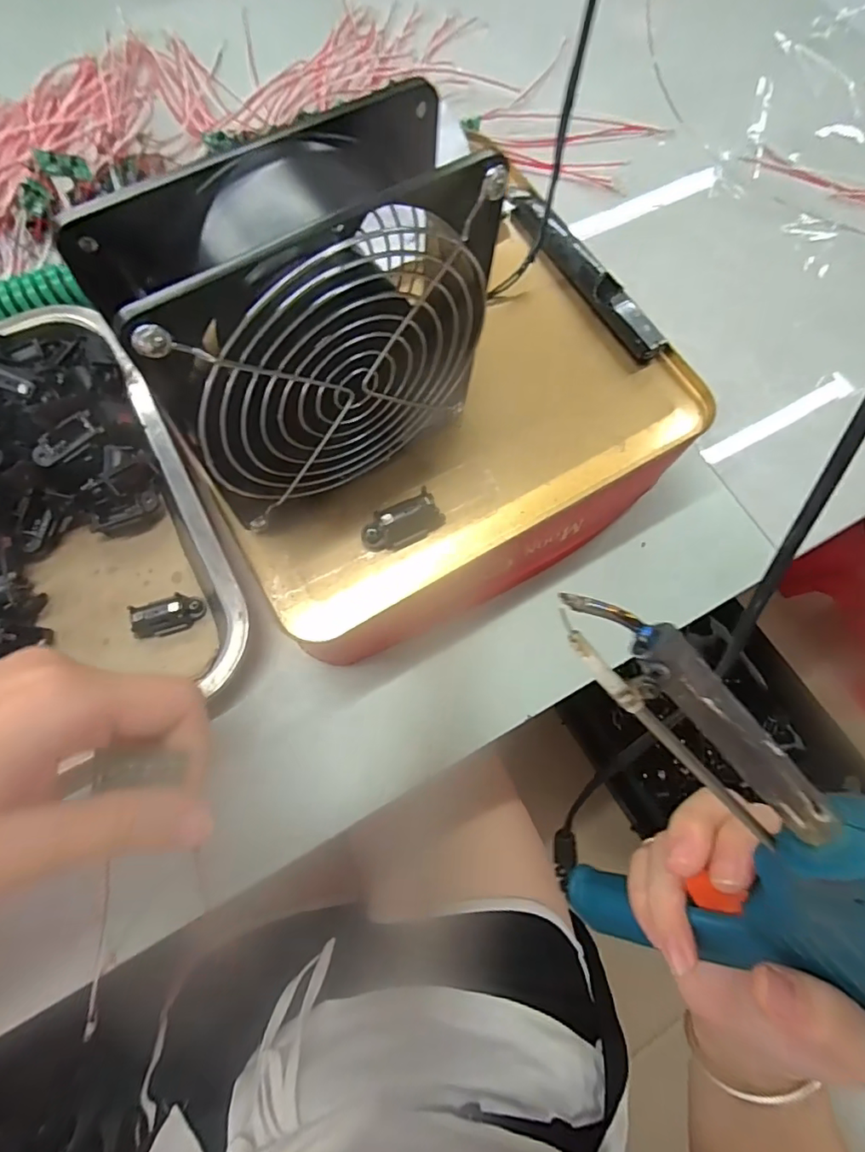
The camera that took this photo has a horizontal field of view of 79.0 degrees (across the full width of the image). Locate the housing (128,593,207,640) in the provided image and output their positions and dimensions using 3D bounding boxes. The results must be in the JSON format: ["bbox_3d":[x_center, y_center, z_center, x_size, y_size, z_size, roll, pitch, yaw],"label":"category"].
[{"bbox_3d":[-0.139,0.021,0.276,0.035,0.016,0.016,-17,74,-8],"label":"housing"}]

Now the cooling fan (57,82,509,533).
[{"bbox_3d":[-0.038,-0.081,0.195,0.117,0.124,0.047,-33,77,-12],"label":"cooling fan"}]

